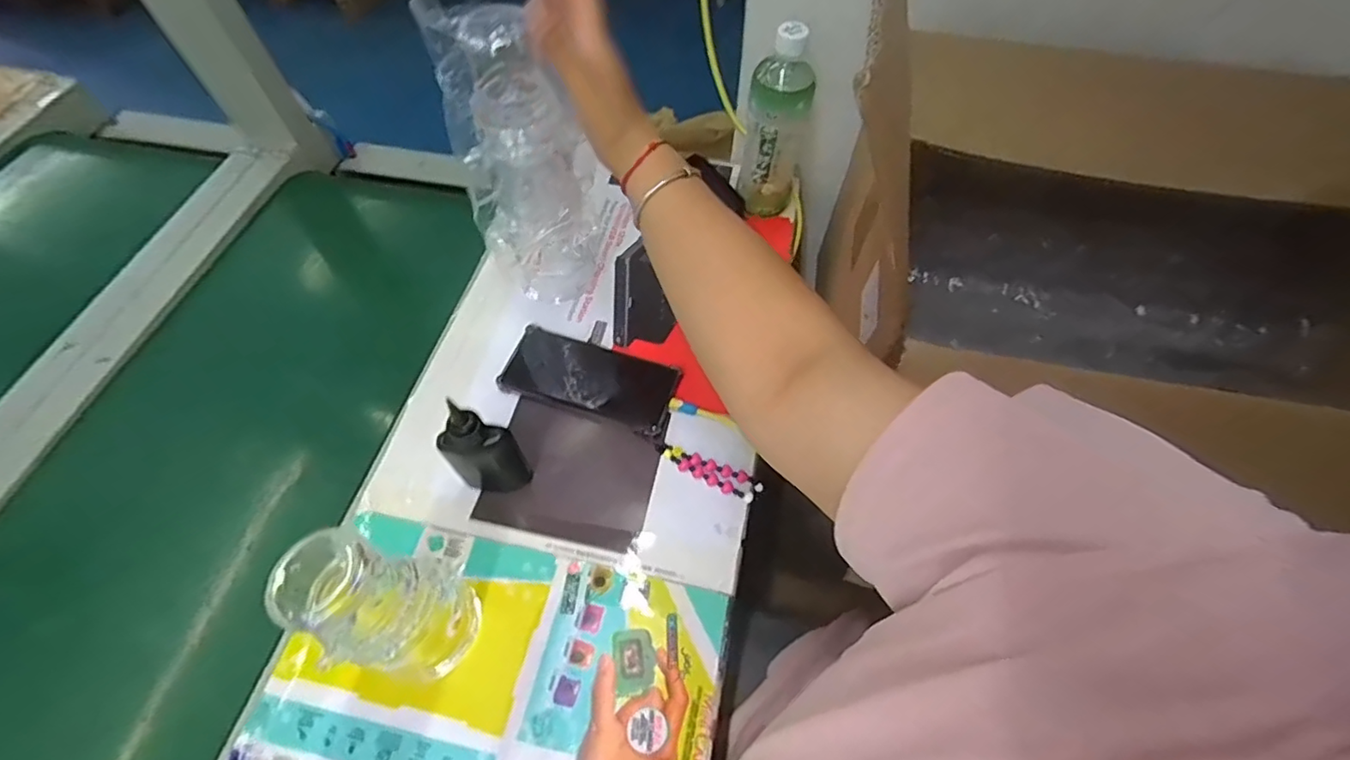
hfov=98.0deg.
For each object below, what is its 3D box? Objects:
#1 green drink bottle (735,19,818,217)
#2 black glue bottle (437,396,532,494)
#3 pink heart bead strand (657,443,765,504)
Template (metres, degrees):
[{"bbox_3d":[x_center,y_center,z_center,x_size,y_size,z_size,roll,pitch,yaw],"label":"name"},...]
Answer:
[{"bbox_3d":[0.106,-0.265,0.616,0.066,0.190,0.060,7,59,4],"label":"green drink bottle"},{"bbox_3d":[-0.154,0.053,0.466,0.054,0.126,0.024,-22,61,-14],"label":"black glue bottle"},{"bbox_3d":[0.028,0.081,0.524,0.099,0.006,0.023,21,60,12],"label":"pink heart bead strand"}]

